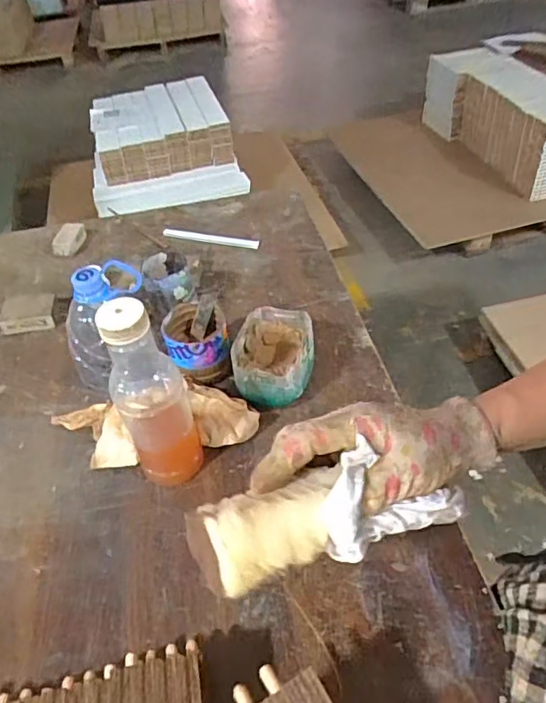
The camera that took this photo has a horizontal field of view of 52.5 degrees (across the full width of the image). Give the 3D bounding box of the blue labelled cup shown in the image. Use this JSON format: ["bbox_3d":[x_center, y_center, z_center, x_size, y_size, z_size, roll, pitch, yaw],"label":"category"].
[{"bbox_3d":[-0.088,-0.008,0.650,0.071,0.078,0.074,-3,45,3],"label":"blue labelled cup"}]

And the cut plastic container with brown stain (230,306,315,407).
[{"bbox_3d":[0.002,0.010,0.630,0.086,0.066,0.103,7,46,12],"label":"cut plastic container with brown stain"}]

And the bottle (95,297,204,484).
[{"bbox_3d":[-0.111,0.042,0.510,0.060,0.212,0.053,-16,45,-10],"label":"bottle"}]

